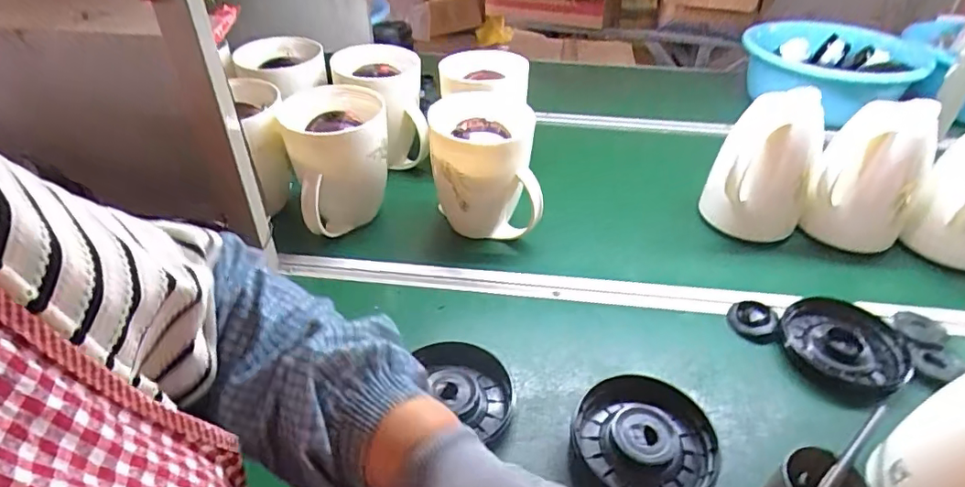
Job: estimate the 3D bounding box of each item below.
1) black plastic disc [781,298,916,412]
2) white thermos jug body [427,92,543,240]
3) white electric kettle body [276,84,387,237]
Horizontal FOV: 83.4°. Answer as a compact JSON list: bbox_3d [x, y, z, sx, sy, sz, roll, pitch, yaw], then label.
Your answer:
[{"bbox_3d":[0.434,0.123,0.648,0.140,0.029,0.131,2,37,-1],"label":"black plastic disc"},{"bbox_3d":[0.003,-0.093,0.744,0.143,0.205,0.122,1,37,-2],"label":"white thermos jug body"},{"bbox_3d":[-0.199,-0.119,0.739,0.131,0.161,0.133,-12,40,-18],"label":"white electric kettle body"}]

